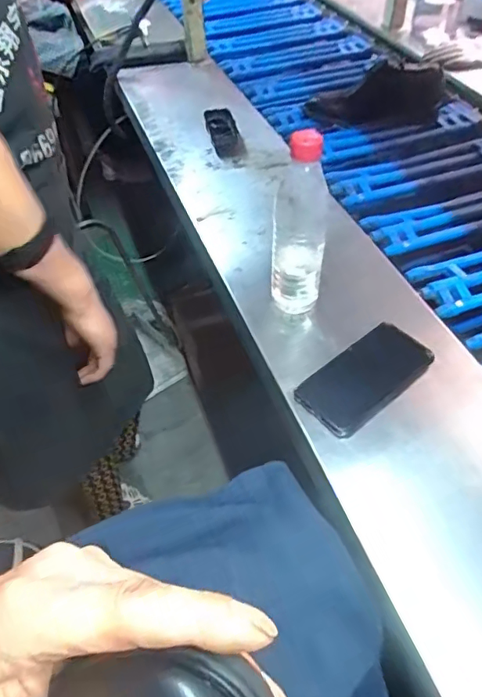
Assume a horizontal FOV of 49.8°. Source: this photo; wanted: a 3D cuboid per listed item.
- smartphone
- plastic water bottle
[{"bbox_3d":[0.145,0.029,0.592,0.164,0.009,0.082,-30,56,-27],"label":"smartphone"},{"bbox_3d":[0.070,-0.132,0.607,0.062,0.241,0.051,2,49,6],"label":"plastic water bottle"}]

